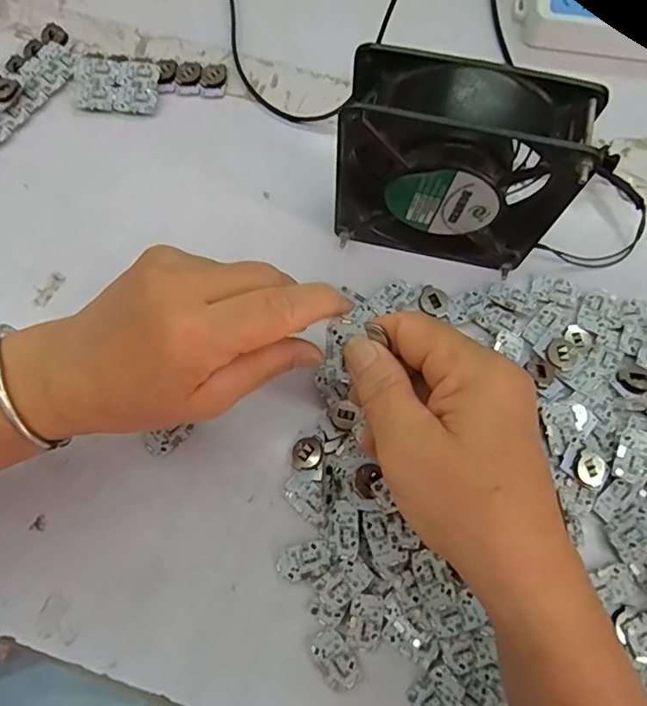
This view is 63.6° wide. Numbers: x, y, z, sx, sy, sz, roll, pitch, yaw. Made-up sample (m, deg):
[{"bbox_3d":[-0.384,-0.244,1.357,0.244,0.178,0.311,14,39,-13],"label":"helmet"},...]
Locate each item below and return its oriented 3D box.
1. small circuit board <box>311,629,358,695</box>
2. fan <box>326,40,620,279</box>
[{"bbox_3d":[0.006,0.161,0.274,0.018,0.004,0.030,-35,76,-9],"label":"small circuit board"},{"bbox_3d":[0.071,-0.098,0.290,0.124,0.114,0.049,16,74,5],"label":"fan"}]

